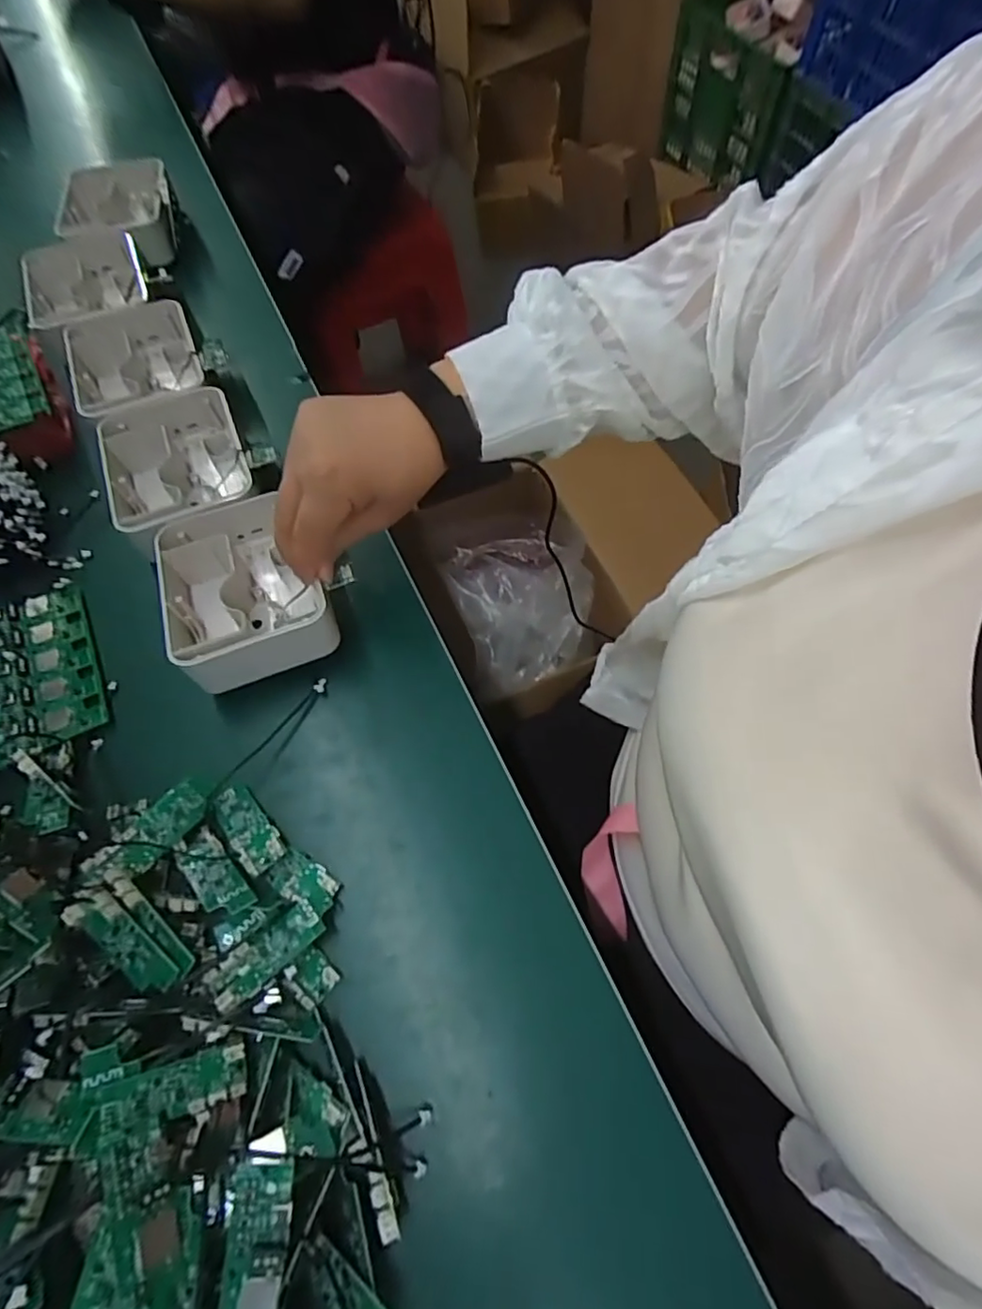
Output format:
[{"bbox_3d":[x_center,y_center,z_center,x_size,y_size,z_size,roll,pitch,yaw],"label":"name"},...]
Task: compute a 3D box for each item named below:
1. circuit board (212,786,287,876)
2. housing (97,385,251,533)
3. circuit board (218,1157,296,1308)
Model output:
[{"bbox_3d":[-0.145,0.102,0.349,0.024,0.005,0.060,-34,57,-27],"label":"circuit board"},{"bbox_3d":[-0.238,-0.146,0.456,0.101,0.039,0.133,-23,66,-7],"label":"housing"},{"bbox_3d":[-0.095,0.244,0.237,0.023,0.008,0.068,5,74,-4],"label":"circuit board"}]

